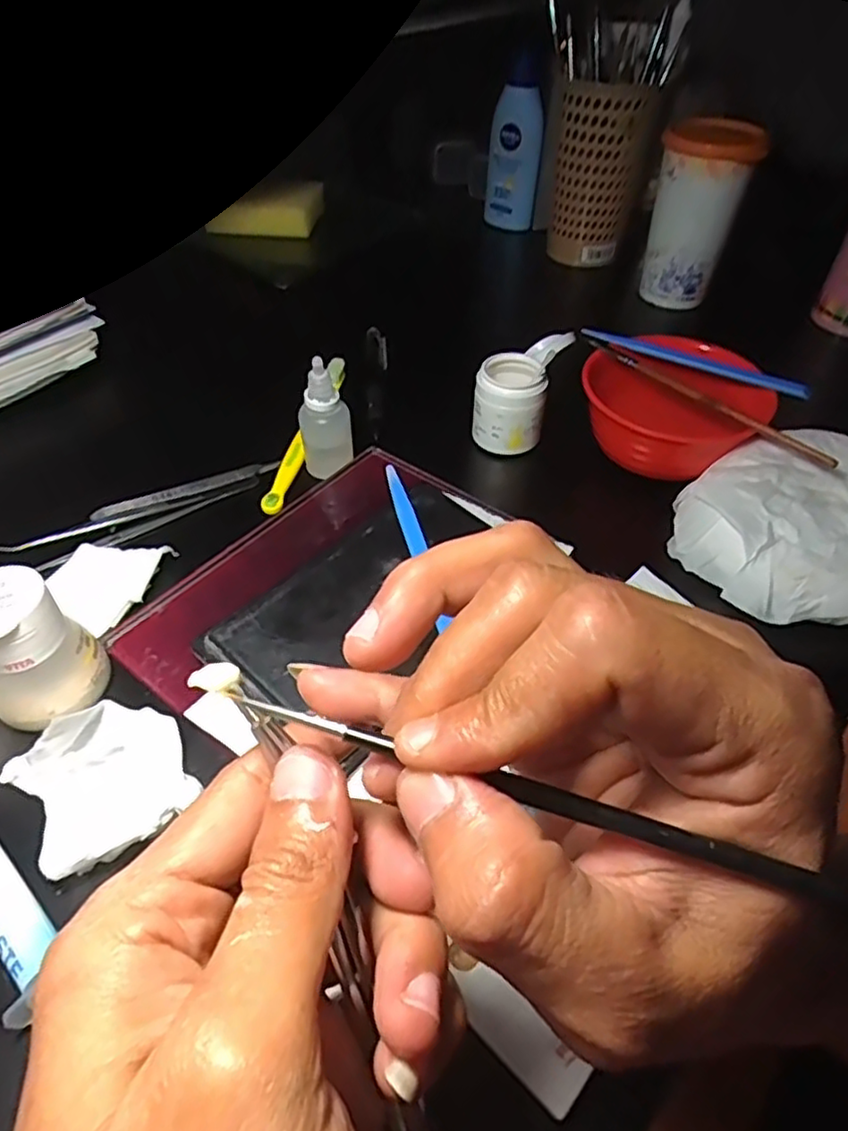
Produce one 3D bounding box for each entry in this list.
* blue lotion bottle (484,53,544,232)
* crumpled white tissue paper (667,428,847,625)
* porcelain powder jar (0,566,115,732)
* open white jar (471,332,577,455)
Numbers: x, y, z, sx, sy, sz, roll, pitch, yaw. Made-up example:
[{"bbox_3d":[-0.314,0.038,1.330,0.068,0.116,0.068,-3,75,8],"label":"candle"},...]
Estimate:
[{"bbox_3d":[0.088,-0.401,0.643,0.028,0.132,0.046,-35,55,-27],"label":"blue lotion bottle"},{"bbox_3d":[0.223,-0.023,0.358,0.160,0.040,0.122,-18,51,-17],"label":"crumpled white tissue paper"},{"bbox_3d":[-0.170,0.035,0.286,0.040,0.055,0.046,37,56,27],"label":"porcelain powder jar"},{"bbox_3d":[0.064,-0.113,0.436,0.045,0.052,0.075,23,51,18],"label":"open white jar"}]

